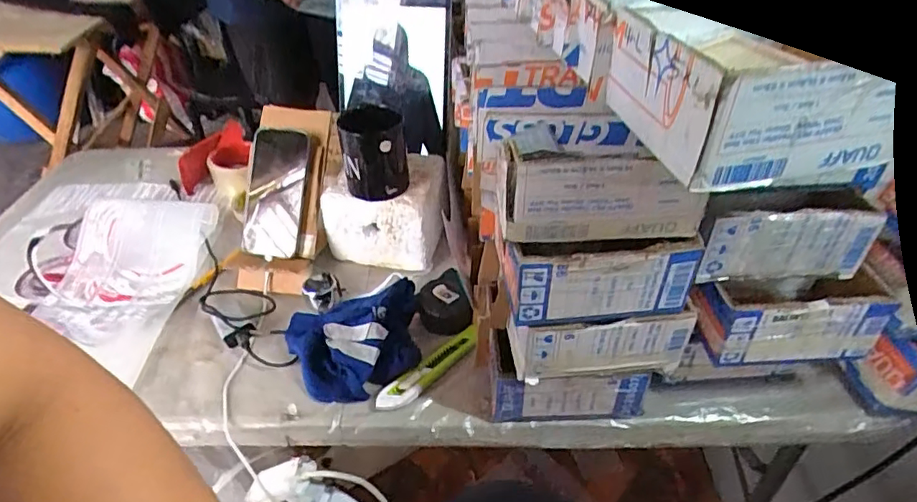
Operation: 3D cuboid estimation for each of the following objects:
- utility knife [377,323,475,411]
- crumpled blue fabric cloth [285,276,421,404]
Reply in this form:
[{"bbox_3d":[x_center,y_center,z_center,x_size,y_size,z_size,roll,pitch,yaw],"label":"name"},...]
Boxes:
[{"bbox_3d":[-0.030,0.129,0.623,0.030,0.014,0.152,28,47,31],"label":"utility knife"},{"bbox_3d":[-0.119,0.098,0.632,0.154,0.054,0.142,-9,40,-10],"label":"crumpled blue fabric cloth"}]

